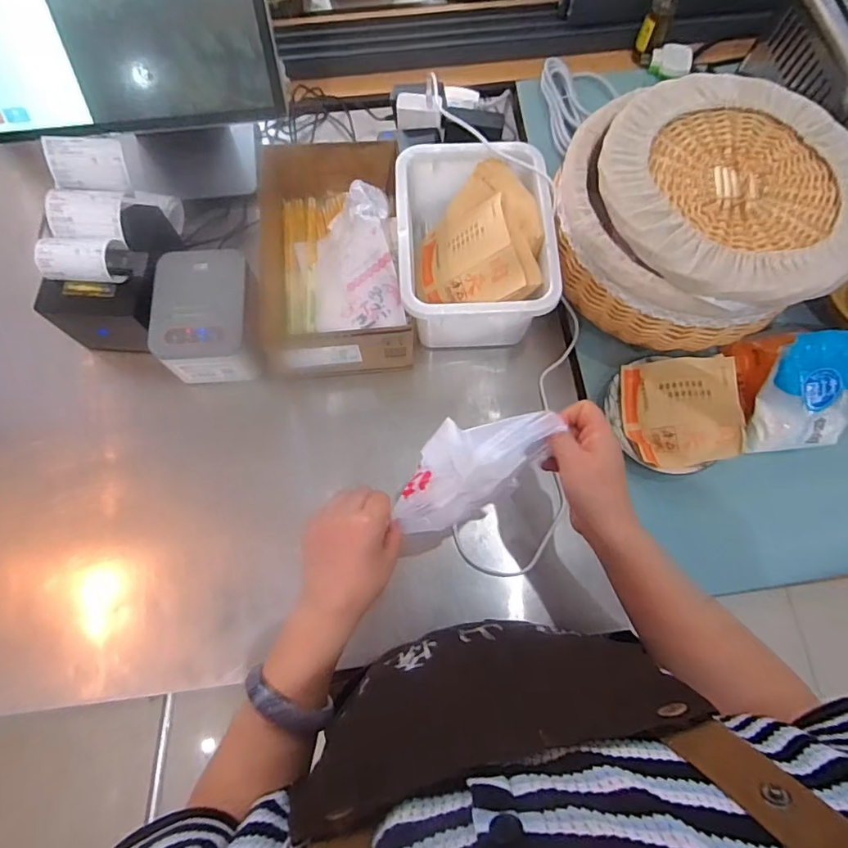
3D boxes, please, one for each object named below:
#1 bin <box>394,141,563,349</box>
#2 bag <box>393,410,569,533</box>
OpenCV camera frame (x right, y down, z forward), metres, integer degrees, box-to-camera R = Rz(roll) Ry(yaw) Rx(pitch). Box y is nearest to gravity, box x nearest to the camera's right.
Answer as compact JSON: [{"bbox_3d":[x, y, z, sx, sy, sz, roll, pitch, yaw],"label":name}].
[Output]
[{"bbox_3d":[0.061,-0.220,0.673,0.182,0.119,0.238,-2,72,-1],"label":"bin"},{"bbox_3d":[0.040,0.037,0.485,0.168,0.041,0.071,-37,74,16],"label":"bag"}]

